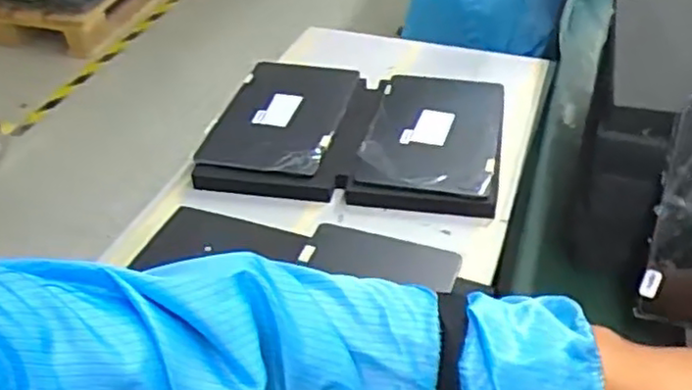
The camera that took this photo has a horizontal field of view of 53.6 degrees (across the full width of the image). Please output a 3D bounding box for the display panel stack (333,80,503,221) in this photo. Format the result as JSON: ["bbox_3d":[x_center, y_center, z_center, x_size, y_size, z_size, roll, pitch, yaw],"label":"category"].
[{"bbox_3d":[0.113,-0.081,0.918,0.188,0.033,0.256,7,42,12],"label":"display panel stack"}]

